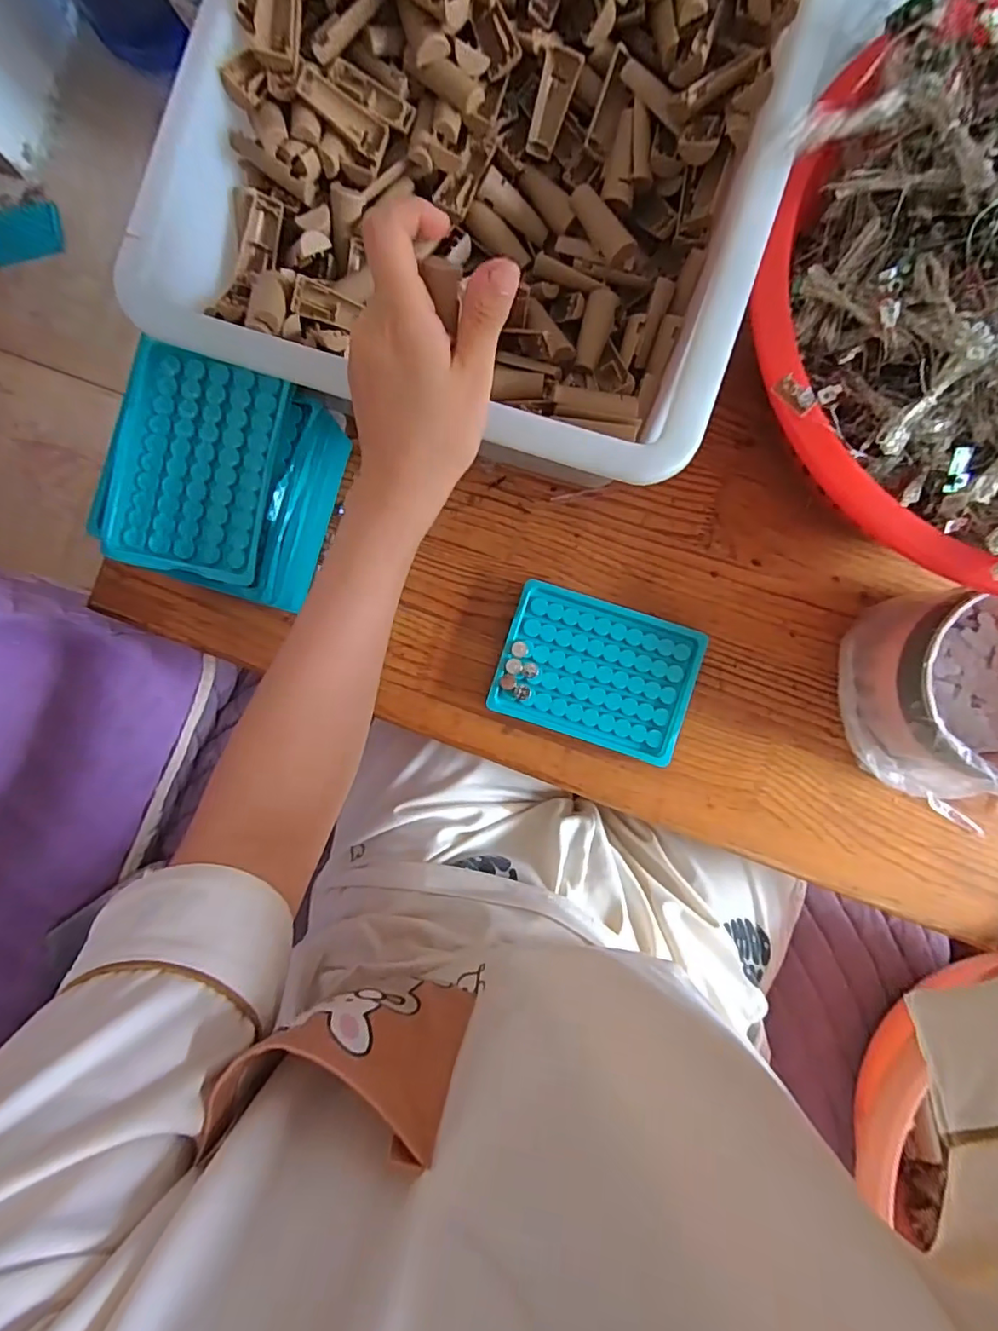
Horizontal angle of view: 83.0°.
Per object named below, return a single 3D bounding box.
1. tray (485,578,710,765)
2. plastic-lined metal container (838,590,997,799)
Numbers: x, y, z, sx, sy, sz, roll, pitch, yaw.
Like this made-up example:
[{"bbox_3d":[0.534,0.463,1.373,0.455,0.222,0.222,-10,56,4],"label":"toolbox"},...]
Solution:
[{"bbox_3d":[0.069,0.005,0.398,0.130,0.017,0.096,18,89,2],"label":"tray"},{"bbox_3d":[0.291,0.021,0.356,0.120,0.087,0.125,8,89,2],"label":"plastic-lined metal container"}]

